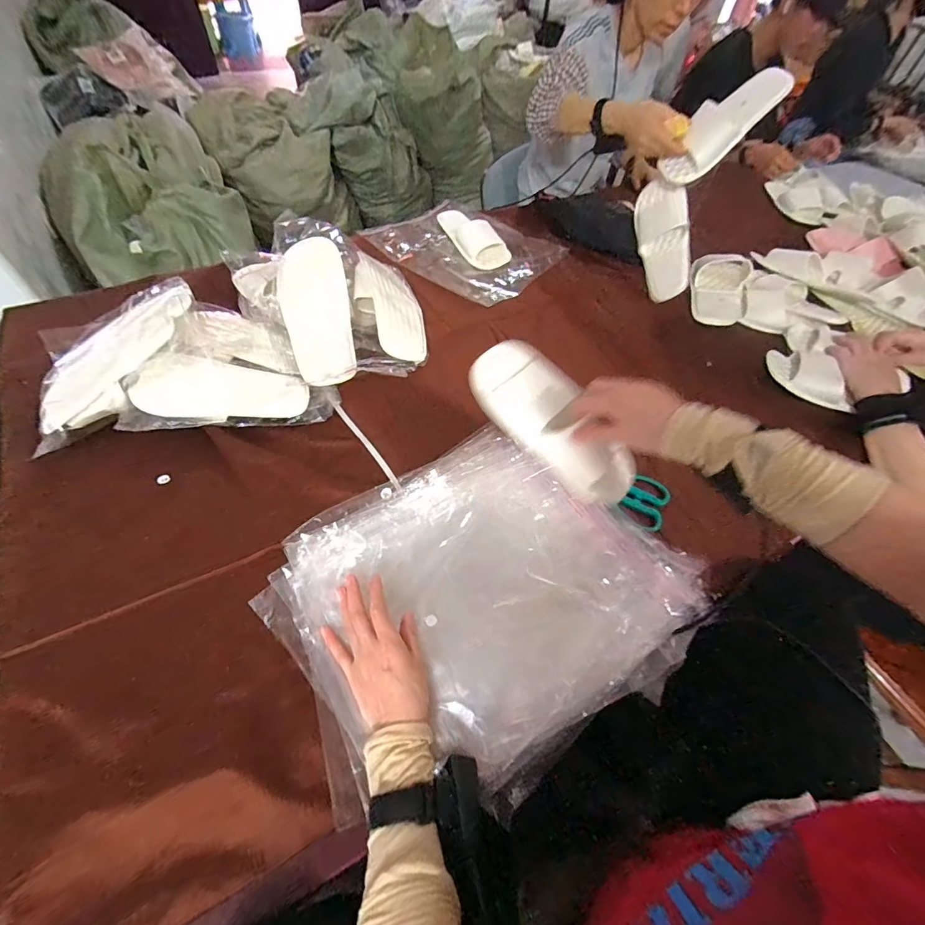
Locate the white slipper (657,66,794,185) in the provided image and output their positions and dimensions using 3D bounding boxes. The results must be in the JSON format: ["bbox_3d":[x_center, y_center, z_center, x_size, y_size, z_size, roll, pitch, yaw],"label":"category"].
[{"bbox_3d":[0.468,-0.607,0.770,0.212,0.053,0.087,-39,54,23],"label":"white slipper"}]

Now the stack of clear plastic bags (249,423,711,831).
[{"bbox_3d":[0.023,0.147,0.511,0.438,0.049,0.364,-28,60,-21],"label":"stack of clear plastic bags"}]

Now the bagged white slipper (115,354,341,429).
[{"bbox_3d":[-0.337,-0.099,0.636,0.276,0.044,0.103,-1,74,-19],"label":"bagged white slipper"}]

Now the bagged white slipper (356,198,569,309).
[{"bbox_3d":[0.012,-0.506,0.966,0.380,0.058,0.336,36,60,17],"label":"bagged white slipper"}]

